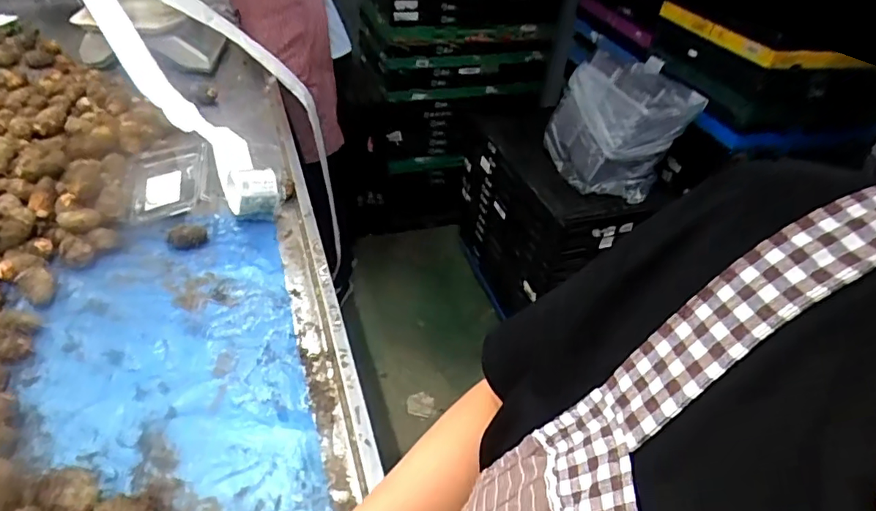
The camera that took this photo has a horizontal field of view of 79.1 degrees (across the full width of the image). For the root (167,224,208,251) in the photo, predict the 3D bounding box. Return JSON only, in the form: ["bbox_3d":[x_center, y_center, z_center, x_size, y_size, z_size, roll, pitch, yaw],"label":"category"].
[{"bbox_3d":[-0.391,-0.031,0.829,0.056,0.041,0.031,-17,47,-24],"label":"root"}]

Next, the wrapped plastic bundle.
[{"bbox_3d":[0.485,-0.326,1.358,0.275,0.264,0.250,-21,49,-27],"label":"wrapped plastic bundle"}]

